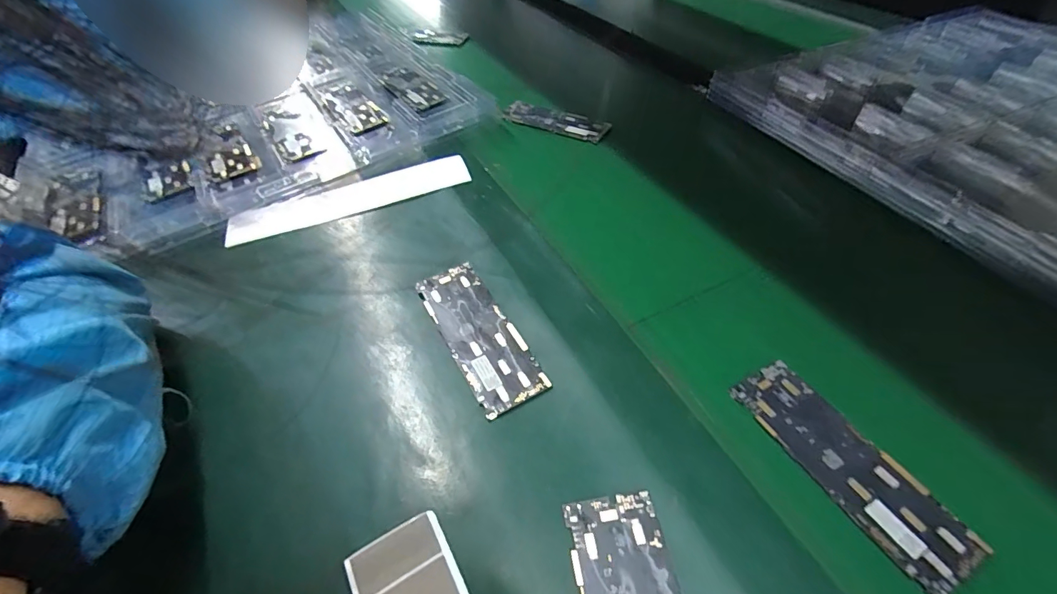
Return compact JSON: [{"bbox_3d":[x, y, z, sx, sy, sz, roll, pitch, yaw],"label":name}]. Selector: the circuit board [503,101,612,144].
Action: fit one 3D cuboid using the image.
[{"bbox_3d":[0.032,-0.200,0.510,0.121,0.007,0.040,20,67,17],"label":"circuit board"}]

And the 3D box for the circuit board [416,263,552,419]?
[{"bbox_3d":[-0.035,0.024,0.305,0.043,0.008,0.122,-26,54,-16],"label":"circuit board"}]

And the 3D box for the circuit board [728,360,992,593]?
[{"bbox_3d":[0.170,0.088,0.243,0.044,0.004,0.122,-25,54,-16],"label":"circuit board"}]

